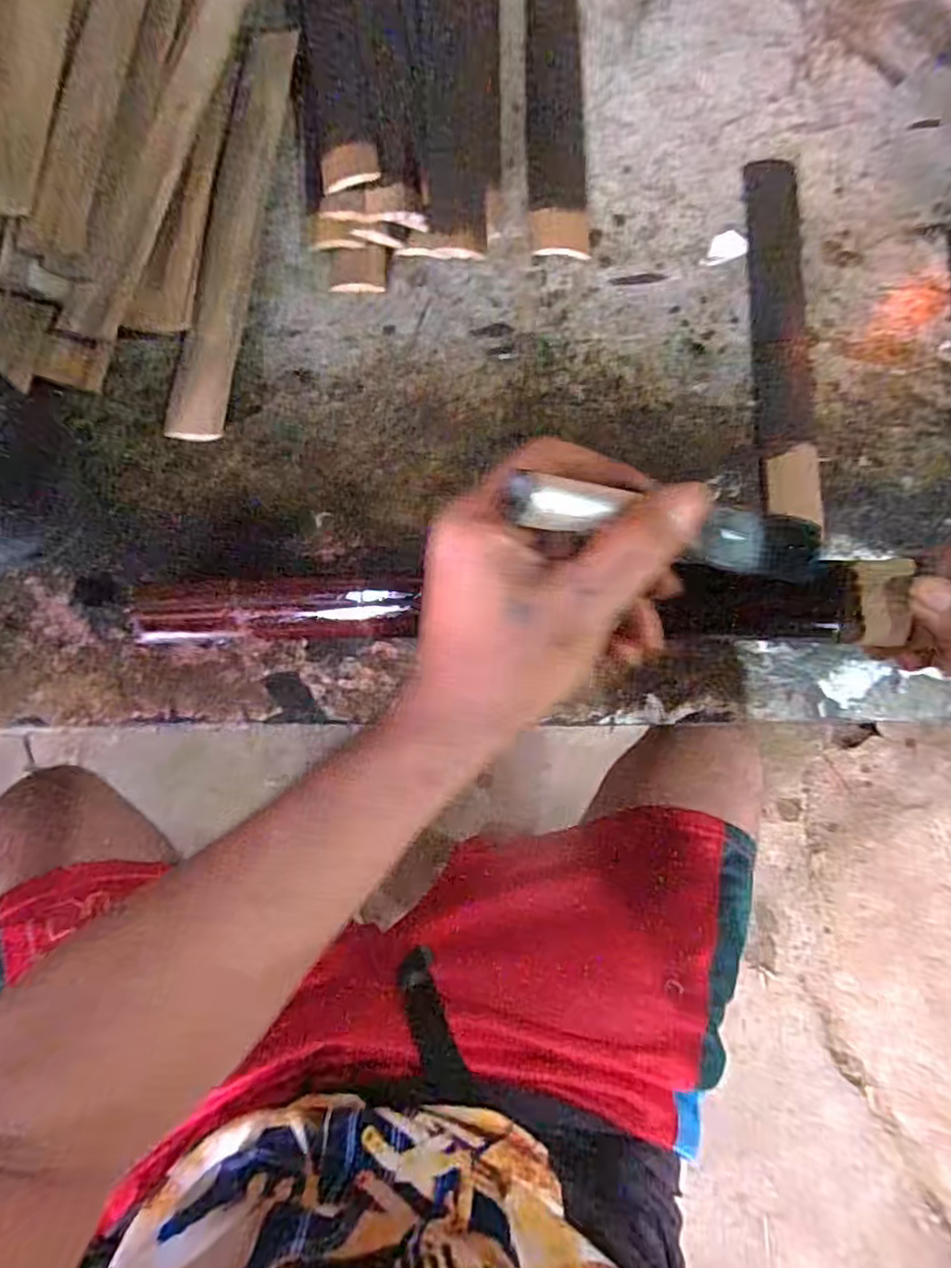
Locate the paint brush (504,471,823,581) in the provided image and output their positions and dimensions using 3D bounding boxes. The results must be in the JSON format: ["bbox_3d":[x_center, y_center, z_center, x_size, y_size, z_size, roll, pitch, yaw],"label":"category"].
[{"bbox_3d":[0.081,-0.041,0.248,0.154,0.015,0.024,6,80,-30],"label":"paint brush"}]

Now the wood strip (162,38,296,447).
[{"bbox_3d":[-0.175,-0.293,0.467,0.036,0.007,0.317,10,82,-18],"label":"wood strip"}]

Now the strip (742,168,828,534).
[{"bbox_3d":[0.235,-0.229,0.495,0.046,0.011,0.299,2,79,-4],"label":"strip"}]

